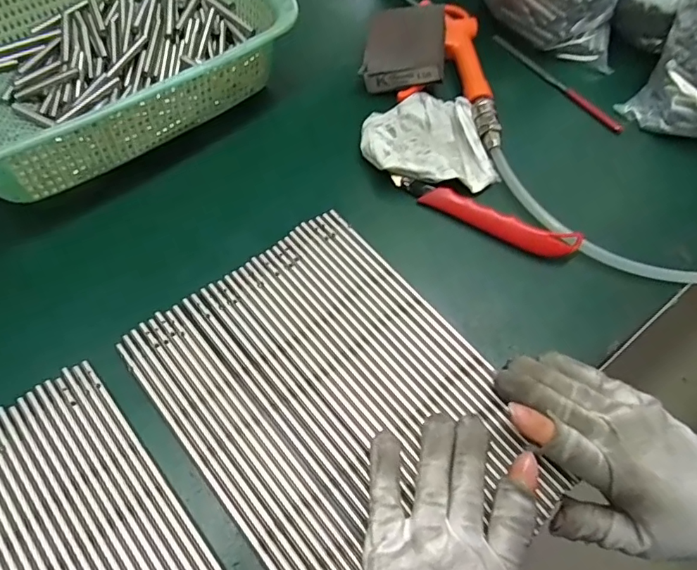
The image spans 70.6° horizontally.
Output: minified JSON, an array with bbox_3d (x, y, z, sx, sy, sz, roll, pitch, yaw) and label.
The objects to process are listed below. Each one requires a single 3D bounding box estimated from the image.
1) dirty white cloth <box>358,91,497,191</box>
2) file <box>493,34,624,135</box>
[{"bbox_3d":[0.066,-0.125,0.414,0.105,0.021,0.097,4,63,-1],"label":"dirty white cloth"},{"bbox_3d":[0.195,-0.194,0.466,0.010,0.012,0.157,-36,70,-19],"label":"file"}]

